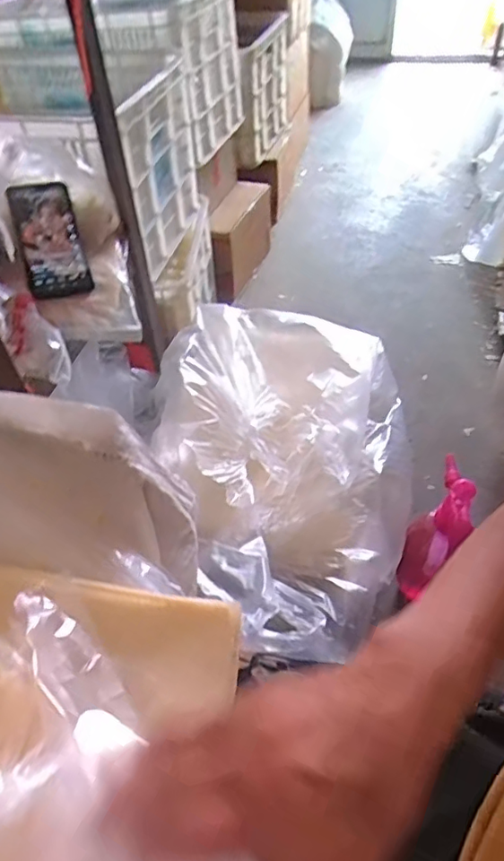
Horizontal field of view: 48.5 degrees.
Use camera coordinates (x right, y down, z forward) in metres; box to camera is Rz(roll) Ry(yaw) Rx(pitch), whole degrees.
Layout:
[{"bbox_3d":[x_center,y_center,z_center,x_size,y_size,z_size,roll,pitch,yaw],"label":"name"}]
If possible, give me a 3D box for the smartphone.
[{"bbox_3d":[-0.251,-0.238,0.694,0.075,0.014,0.152,-14,82,-17],"label":"smartphone"}]

